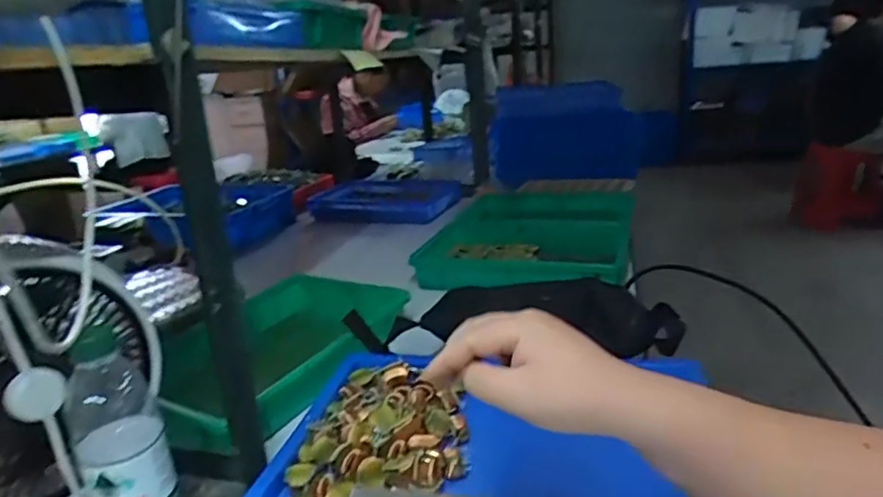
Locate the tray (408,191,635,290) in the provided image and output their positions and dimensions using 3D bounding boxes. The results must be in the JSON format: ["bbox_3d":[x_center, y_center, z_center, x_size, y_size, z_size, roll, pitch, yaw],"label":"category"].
[{"bbox_3d":[0.194,-0.024,1.206,0.355,0.078,0.509,3,19,20],"label":"tray"}]

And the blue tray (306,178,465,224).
[{"bbox_3d":[-0.141,-0.137,1.571,0.376,0.047,0.278,0,19,13],"label":"blue tray"}]

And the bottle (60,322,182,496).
[{"bbox_3d":[-0.267,0.184,0.495,0.069,0.211,0.065,-14,20,-27],"label":"bottle"}]

